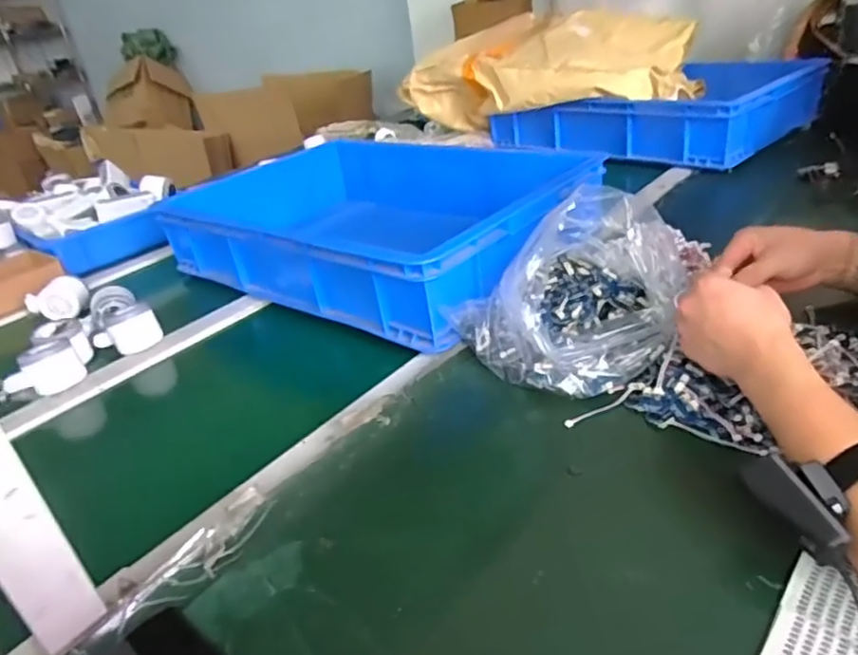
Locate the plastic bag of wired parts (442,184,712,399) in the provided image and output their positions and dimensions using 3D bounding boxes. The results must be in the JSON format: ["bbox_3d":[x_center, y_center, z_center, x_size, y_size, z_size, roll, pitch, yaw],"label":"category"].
[{"bbox_3d":[0.159,-0.038,0.631,0.204,0.134,0.186,-27,34,-30],"label":"plastic bag of wired parts"}]

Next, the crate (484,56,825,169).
[{"bbox_3d":[0.494,-0.493,1.325,0.620,0.124,0.441,21,40,40],"label":"crate"}]

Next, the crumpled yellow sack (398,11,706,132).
[{"bbox_3d":[0.297,-0.597,1.376,0.613,0.176,0.383,15,36,34],"label":"crumpled yellow sack"}]

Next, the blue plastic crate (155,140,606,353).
[{"bbox_3d":[-0.077,-0.171,0.925,0.627,0.114,0.428,19,39,39],"label":"blue plastic crate"}]

